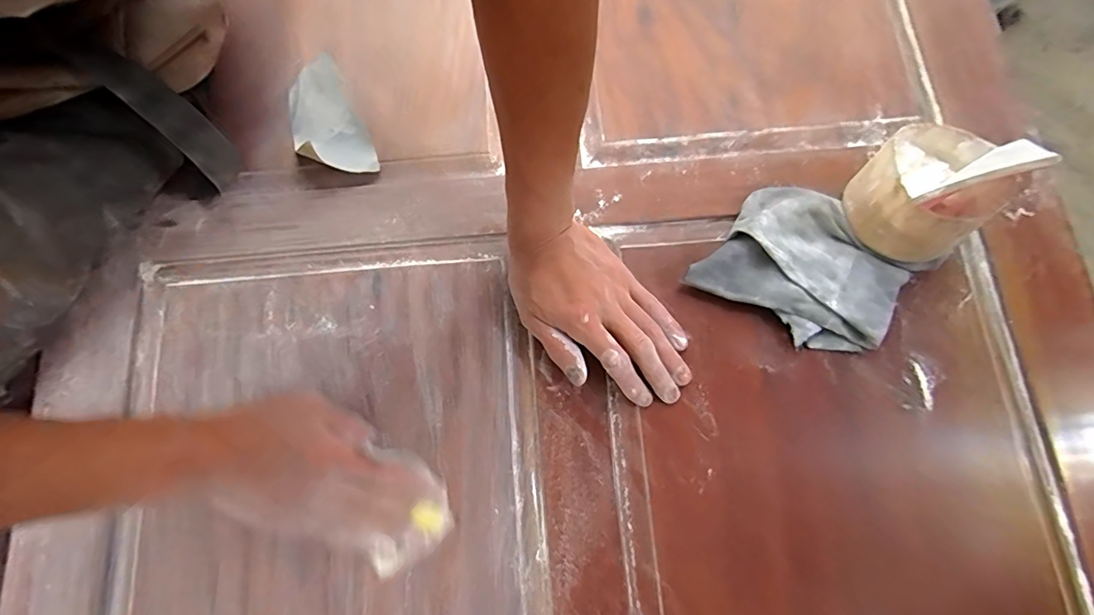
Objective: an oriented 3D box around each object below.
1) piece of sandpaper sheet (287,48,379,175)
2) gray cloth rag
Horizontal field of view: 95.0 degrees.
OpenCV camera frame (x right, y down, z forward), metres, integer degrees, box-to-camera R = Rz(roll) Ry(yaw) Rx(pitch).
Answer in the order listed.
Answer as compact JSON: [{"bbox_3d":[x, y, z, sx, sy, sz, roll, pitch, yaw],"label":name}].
[{"bbox_3d":[-0.206,-0.170,0.464,0.062,0.026,0.115,-25,77,-5],"label":"piece of sandpaper sheet"},{"bbox_3d":[0.216,-0.032,0.418,0.160,0.037,0.124,33,79,9],"label":"gray cloth rag"}]

